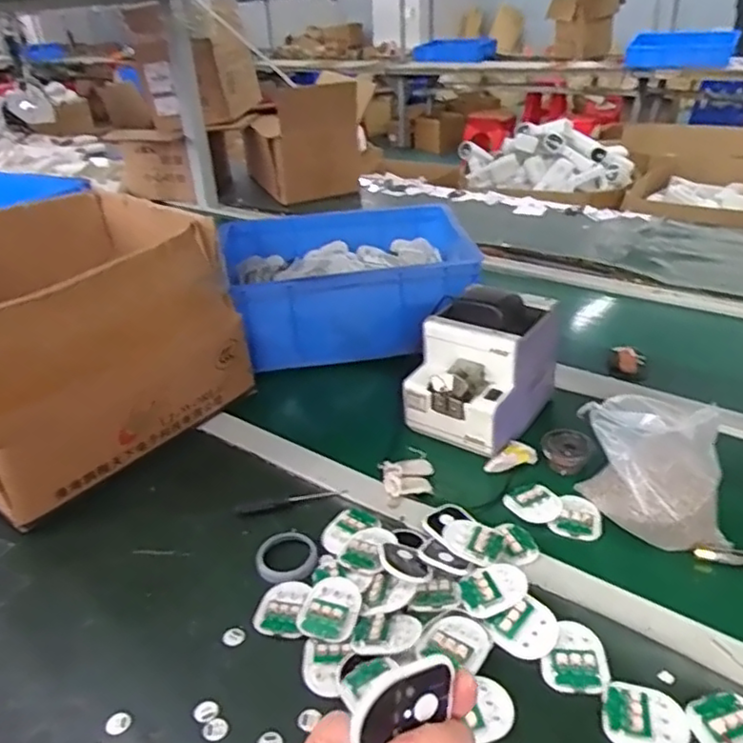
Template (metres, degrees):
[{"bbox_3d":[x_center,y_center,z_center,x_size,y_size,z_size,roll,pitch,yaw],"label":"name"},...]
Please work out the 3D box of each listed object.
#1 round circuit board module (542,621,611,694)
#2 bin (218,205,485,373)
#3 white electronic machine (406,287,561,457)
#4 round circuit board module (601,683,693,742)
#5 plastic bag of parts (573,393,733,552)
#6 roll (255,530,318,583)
[{"bbox_3d":[0.165,0.230,0.514,0.049,0.014,0.056,5,32,14],"label":"round circuit board module"},{"bbox_3d":[-0.040,-0.138,1.047,0.389,0.150,0.379,-8,31,-2],"label":"bin"},{"bbox_3d":[0.138,-0.009,0.779,0.123,0.147,0.179,20,40,36],"label":"white electronic machine"},{"bbox_3d":[0.203,0.256,0.471,0.060,0.008,0.047,4,32,12],"label":"round circuit board module"},{"bbox_3d":[0.272,0.086,0.614,0.096,0.140,0.116,-15,32,-14],"label":"plastic bag of parts"},{"bbox_3d":[-0.083,0.181,0.631,0.059,0.008,0.062,-3,31,2],"label":"roll"}]

